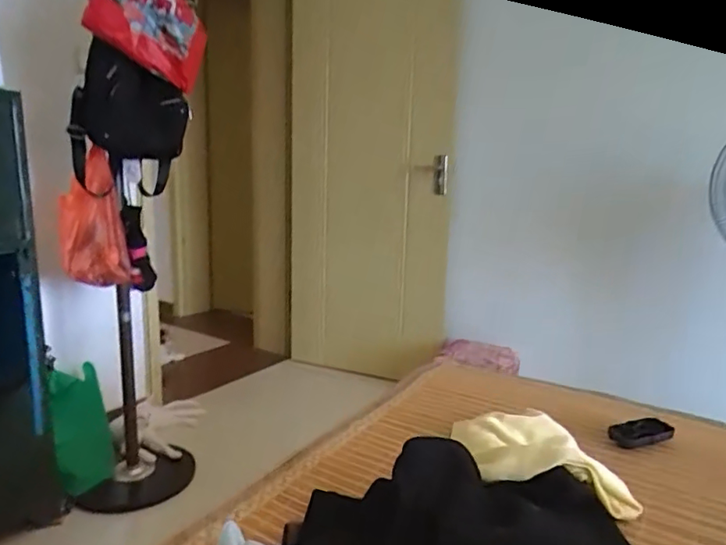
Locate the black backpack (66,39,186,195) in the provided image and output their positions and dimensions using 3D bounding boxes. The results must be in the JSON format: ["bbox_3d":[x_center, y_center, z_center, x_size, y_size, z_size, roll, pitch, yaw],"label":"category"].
[{"bbox_3d":[-0.580,-0.357,1.324,0.261,0.372,0.127,22,35,-24],"label":"black backpack"}]

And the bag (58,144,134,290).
[{"bbox_3d":[-0.702,-0.135,1.395,0.134,0.338,0.102,4,11,12],"label":"bag"}]

